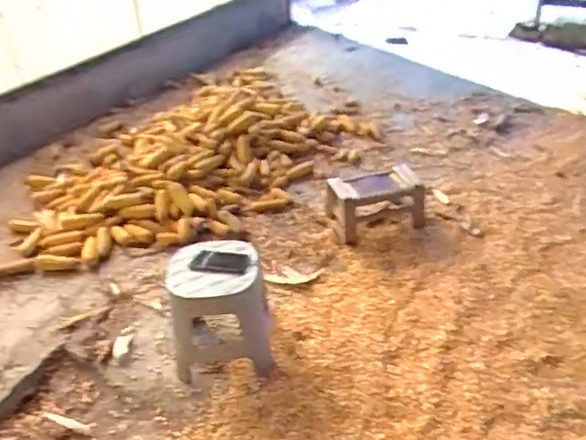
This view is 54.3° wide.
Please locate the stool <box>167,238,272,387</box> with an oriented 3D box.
[{"bbox_3d":[-0.241,0.262,1.778,0.286,0.327,0.328,-8,32,-6],"label":"stool"}]

